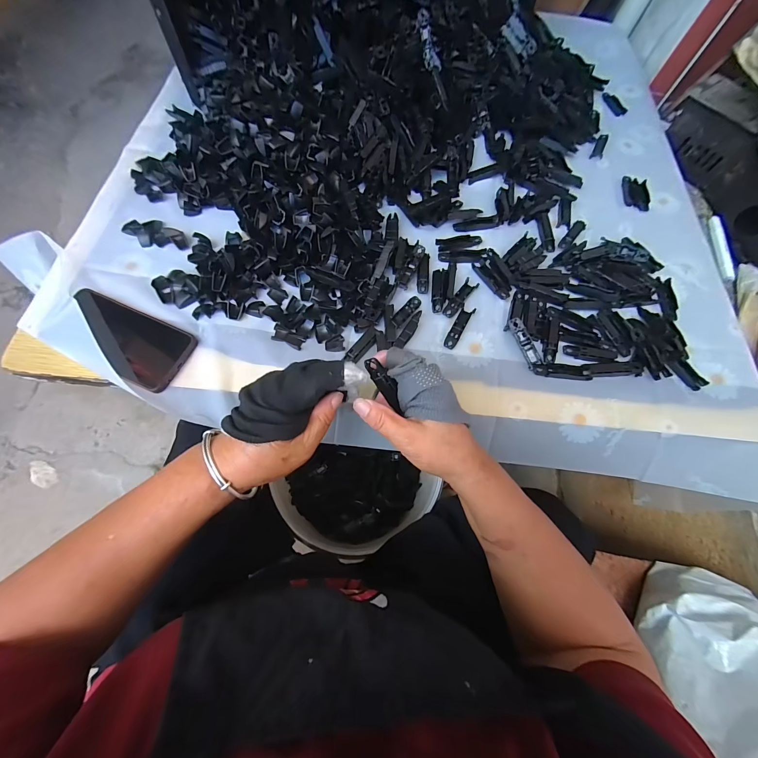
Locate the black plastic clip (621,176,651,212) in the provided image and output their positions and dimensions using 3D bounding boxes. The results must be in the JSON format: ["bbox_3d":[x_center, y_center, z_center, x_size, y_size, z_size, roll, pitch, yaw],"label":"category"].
[{"bbox_3d":[0.402,-0.292,0.515,0.038,0.006,0.068,11,68,-1],"label":"black plastic clip"}]

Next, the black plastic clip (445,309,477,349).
[{"bbox_3d":[0.100,-0.065,0.408,0.016,0.010,0.063,32,69,7],"label":"black plastic clip"}]

